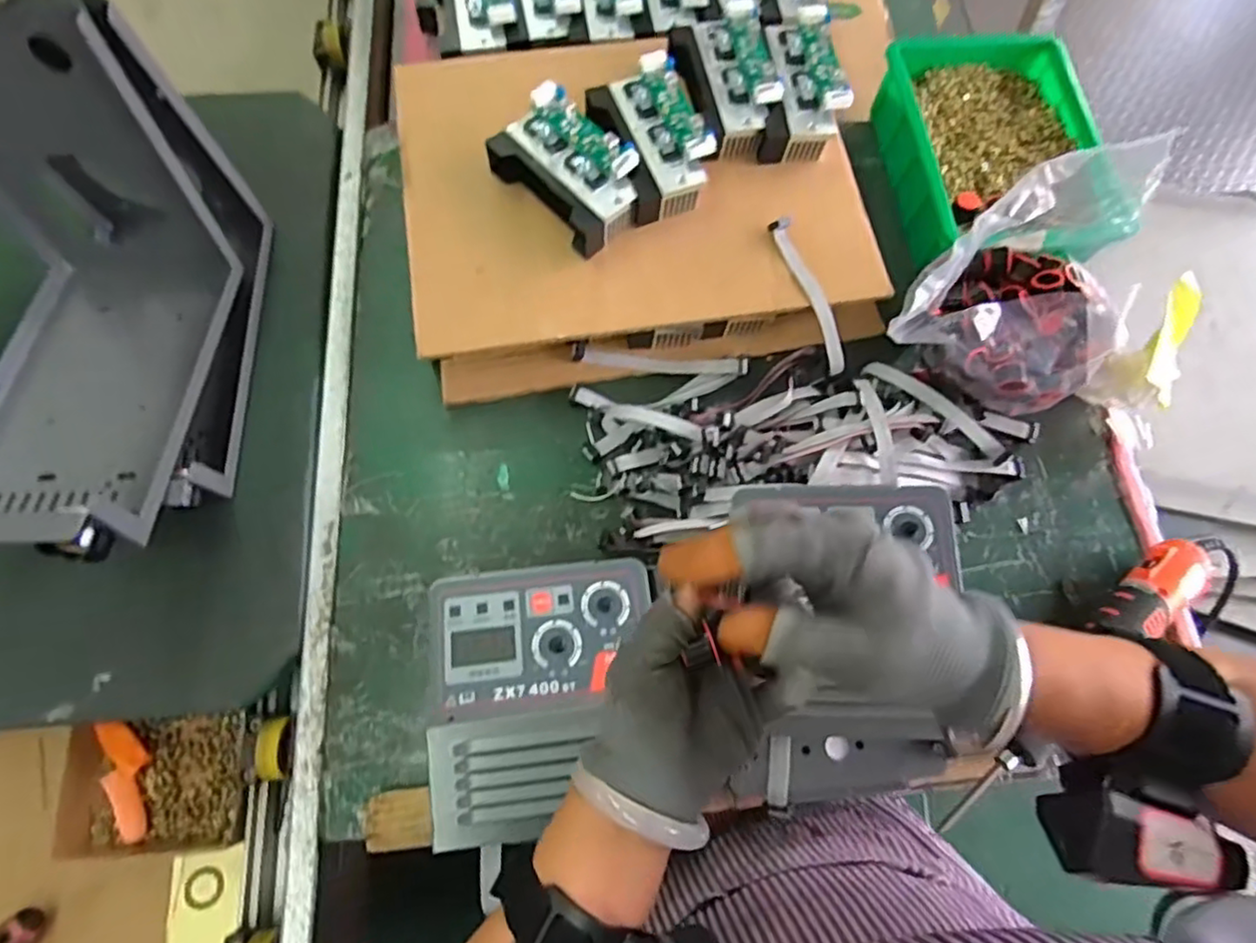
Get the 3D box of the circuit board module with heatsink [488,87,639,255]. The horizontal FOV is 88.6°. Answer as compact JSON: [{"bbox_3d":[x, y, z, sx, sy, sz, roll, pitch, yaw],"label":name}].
[{"bbox_3d":[-0.049,-0.250,0.533,0.074,0.043,0.124,-42,79,-13],"label":"circuit board module with heatsink"}]

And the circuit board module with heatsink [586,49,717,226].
[{"bbox_3d":[0.020,-0.284,0.548,0.076,0.042,0.125,-21,75,-8],"label":"circuit board module with heatsink"}]

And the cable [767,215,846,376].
[{"bbox_3d":[0.155,-0.150,0.545,0.014,0.026,0.138,-24,90,-9],"label":"cable"}]

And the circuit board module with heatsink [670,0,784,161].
[{"bbox_3d":[0.090,-0.345,0.572,0.081,0.045,0.142,-13,74,-6],"label":"circuit board module with heatsink"}]

